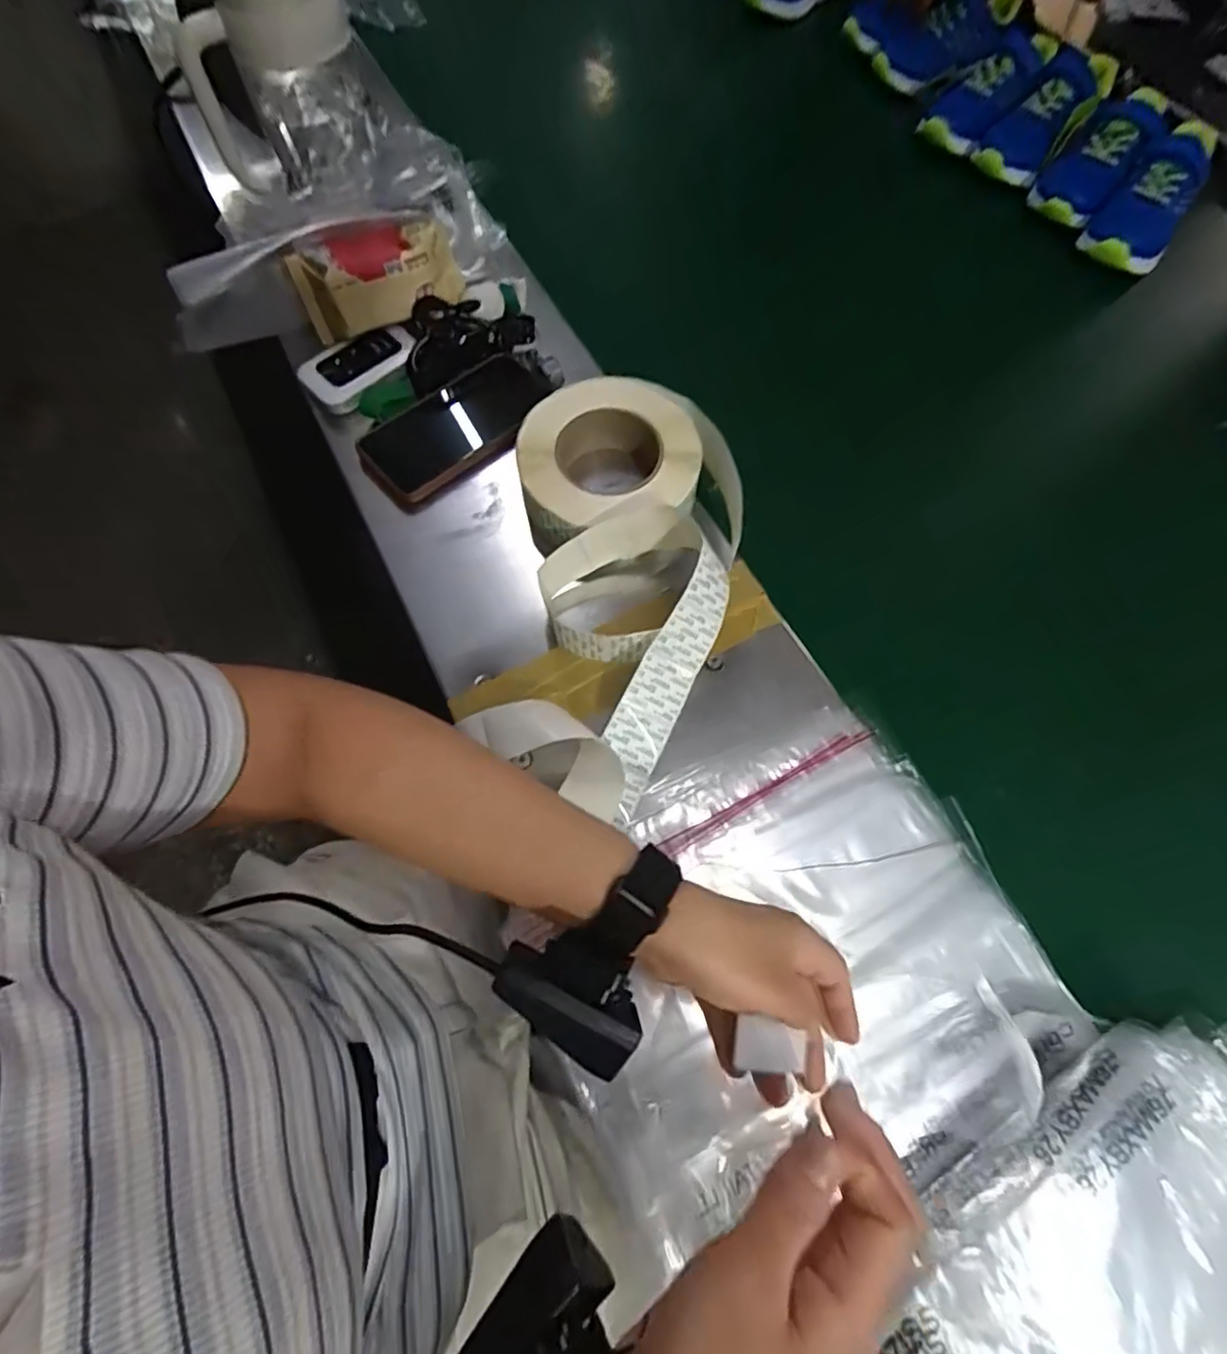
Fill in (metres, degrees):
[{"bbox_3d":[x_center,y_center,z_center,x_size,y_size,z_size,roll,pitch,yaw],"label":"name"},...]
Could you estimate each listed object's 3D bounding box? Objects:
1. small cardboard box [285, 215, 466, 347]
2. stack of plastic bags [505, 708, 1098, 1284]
[{"bbox_3d":[-0.196,-0.336,0.510,0.133,0.057,0.070,-17,68,-6],"label":"small cardboard box"},{"bbox_3d":[0.102,0.162,0.348,0.270,0.034,0.244,-19,67,-8],"label":"stack of plastic bags"}]

